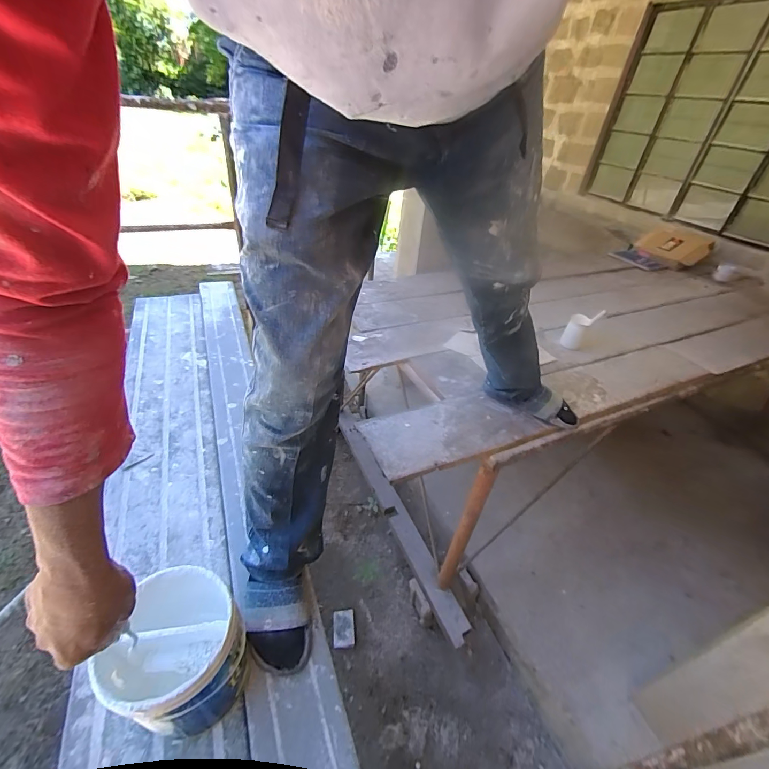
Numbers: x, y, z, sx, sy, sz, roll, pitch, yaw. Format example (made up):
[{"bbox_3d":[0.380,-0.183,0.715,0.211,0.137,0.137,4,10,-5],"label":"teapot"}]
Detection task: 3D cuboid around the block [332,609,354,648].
[{"bbox_3d":[-0.156,0.923,1.438,0.080,0.009,0.130,0,38,-7],"label":"block"}]

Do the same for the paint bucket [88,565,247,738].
[{"bbox_3d":[-0.288,0.399,0.555,0.148,0.195,0.161,3,37,-2],"label":"paint bucket"}]

